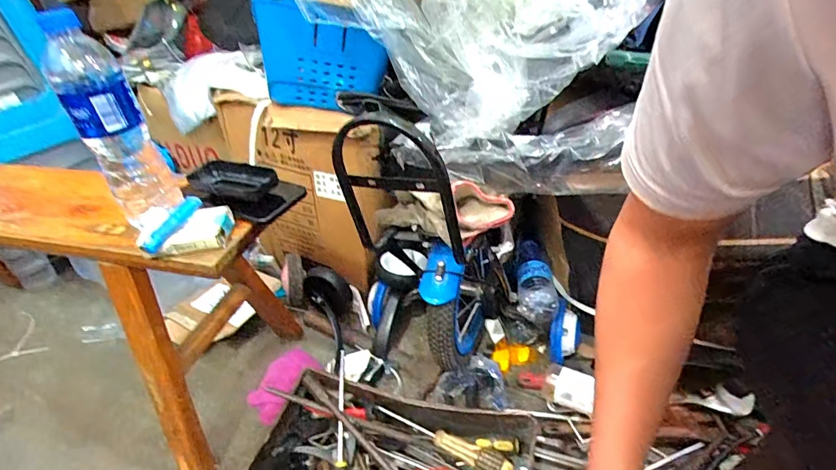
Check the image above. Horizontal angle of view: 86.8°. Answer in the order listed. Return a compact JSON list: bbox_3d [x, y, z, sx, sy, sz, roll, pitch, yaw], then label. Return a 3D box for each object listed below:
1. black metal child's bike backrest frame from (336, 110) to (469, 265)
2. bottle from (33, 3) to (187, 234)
[{"bbox_3d":[-0.023,-0.048,0.489,0.139,0.186,0.031,7,38,17],"label":"black metal child's bike backrest frame"},{"bbox_3d":[-0.313,-0.104,0.462,0.063,0.220,0.060,-27,41,-26],"label":"bottle"}]

